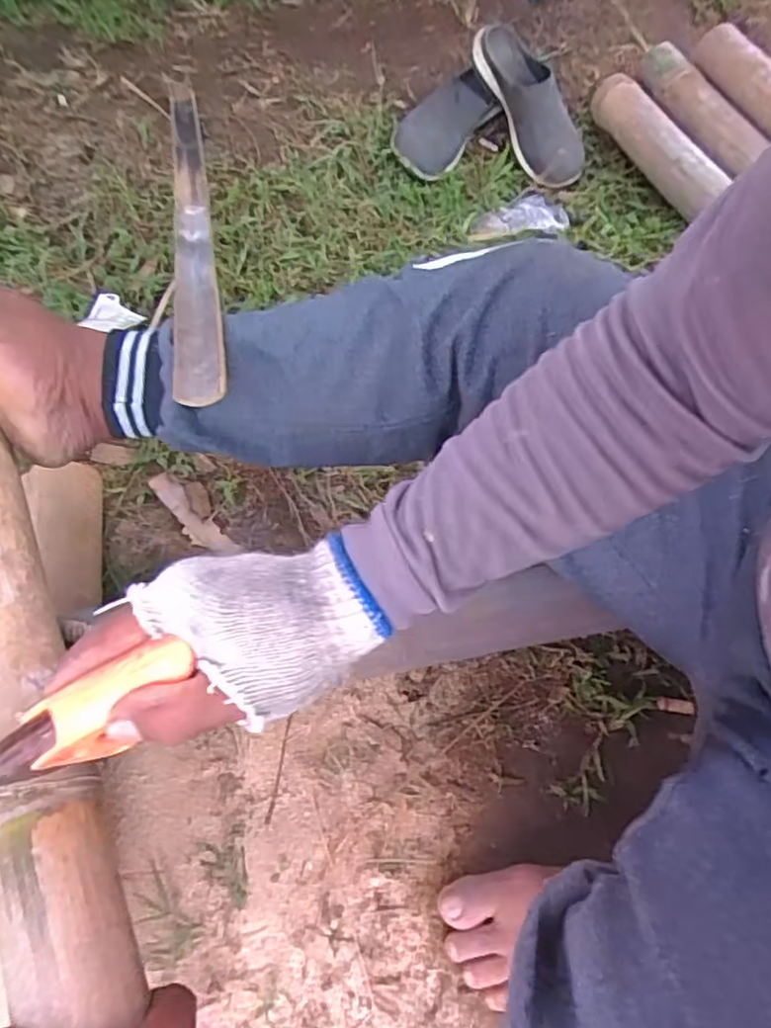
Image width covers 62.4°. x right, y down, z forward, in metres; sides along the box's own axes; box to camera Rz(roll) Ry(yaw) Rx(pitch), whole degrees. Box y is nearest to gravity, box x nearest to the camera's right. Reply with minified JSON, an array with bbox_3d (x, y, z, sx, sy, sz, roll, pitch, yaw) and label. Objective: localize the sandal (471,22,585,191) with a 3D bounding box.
[{"bbox_3d":[0.228,-0.643,0.988,0.104,0.065,0.265,-30,94,-14],"label":"sandal"}]

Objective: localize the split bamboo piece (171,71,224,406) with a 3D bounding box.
[{"bbox_3d":[-0.221,-0.369,0.717,0.035,0.024,0.848,-13,46,-6],"label":"split bamboo piece"}]

